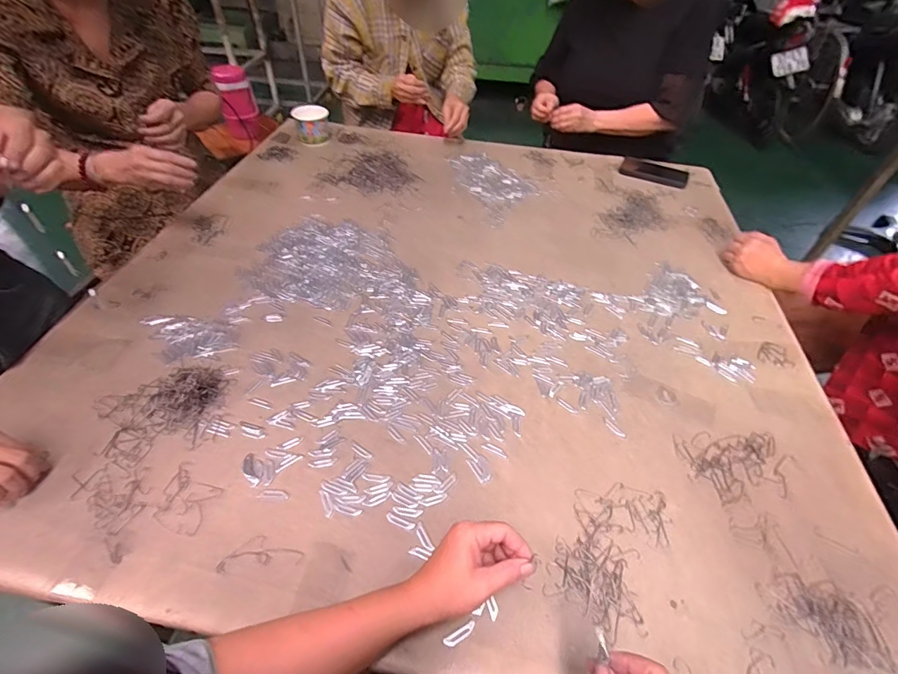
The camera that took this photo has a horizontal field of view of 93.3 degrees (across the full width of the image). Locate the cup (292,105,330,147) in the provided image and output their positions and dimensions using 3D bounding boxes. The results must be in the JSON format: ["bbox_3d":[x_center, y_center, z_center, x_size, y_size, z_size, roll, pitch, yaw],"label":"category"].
[{"bbox_3d":[-0.362,-0.563,1.125,0.087,0.073,0.081,-10,48,-13],"label":"cup"}]

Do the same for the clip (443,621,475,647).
[{"bbox_3d":[0.011,0.295,0.421,0.034,0.004,0.010,-20,51,-21],"label":"clip"}]

